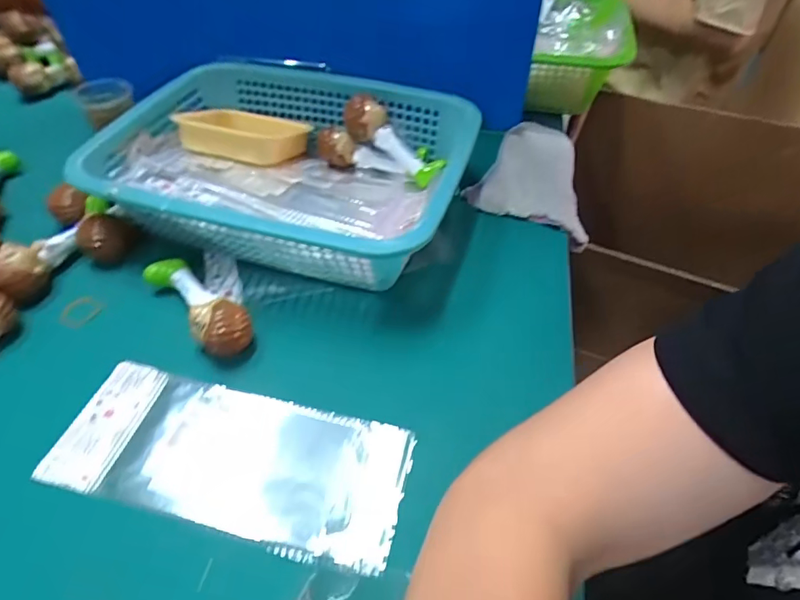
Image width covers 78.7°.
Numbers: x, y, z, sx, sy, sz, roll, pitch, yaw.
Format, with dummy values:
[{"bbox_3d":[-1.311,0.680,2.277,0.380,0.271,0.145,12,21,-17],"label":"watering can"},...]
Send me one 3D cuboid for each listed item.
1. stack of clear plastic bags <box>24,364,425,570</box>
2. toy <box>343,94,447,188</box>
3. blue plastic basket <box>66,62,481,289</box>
[{"bbox_3d":[-0.122,0.111,0.353,0.251,0.011,0.098,11,49,10],"label":"stack of clear plastic bags"},{"bbox_3d":[-0.007,-0.176,0.532,0.129,0.041,0.038,41,57,4],"label":"toy"},{"bbox_3d":[-0.113,-0.136,0.505,0.351,0.090,0.259,14,51,12],"label":"blue plastic basket"}]

